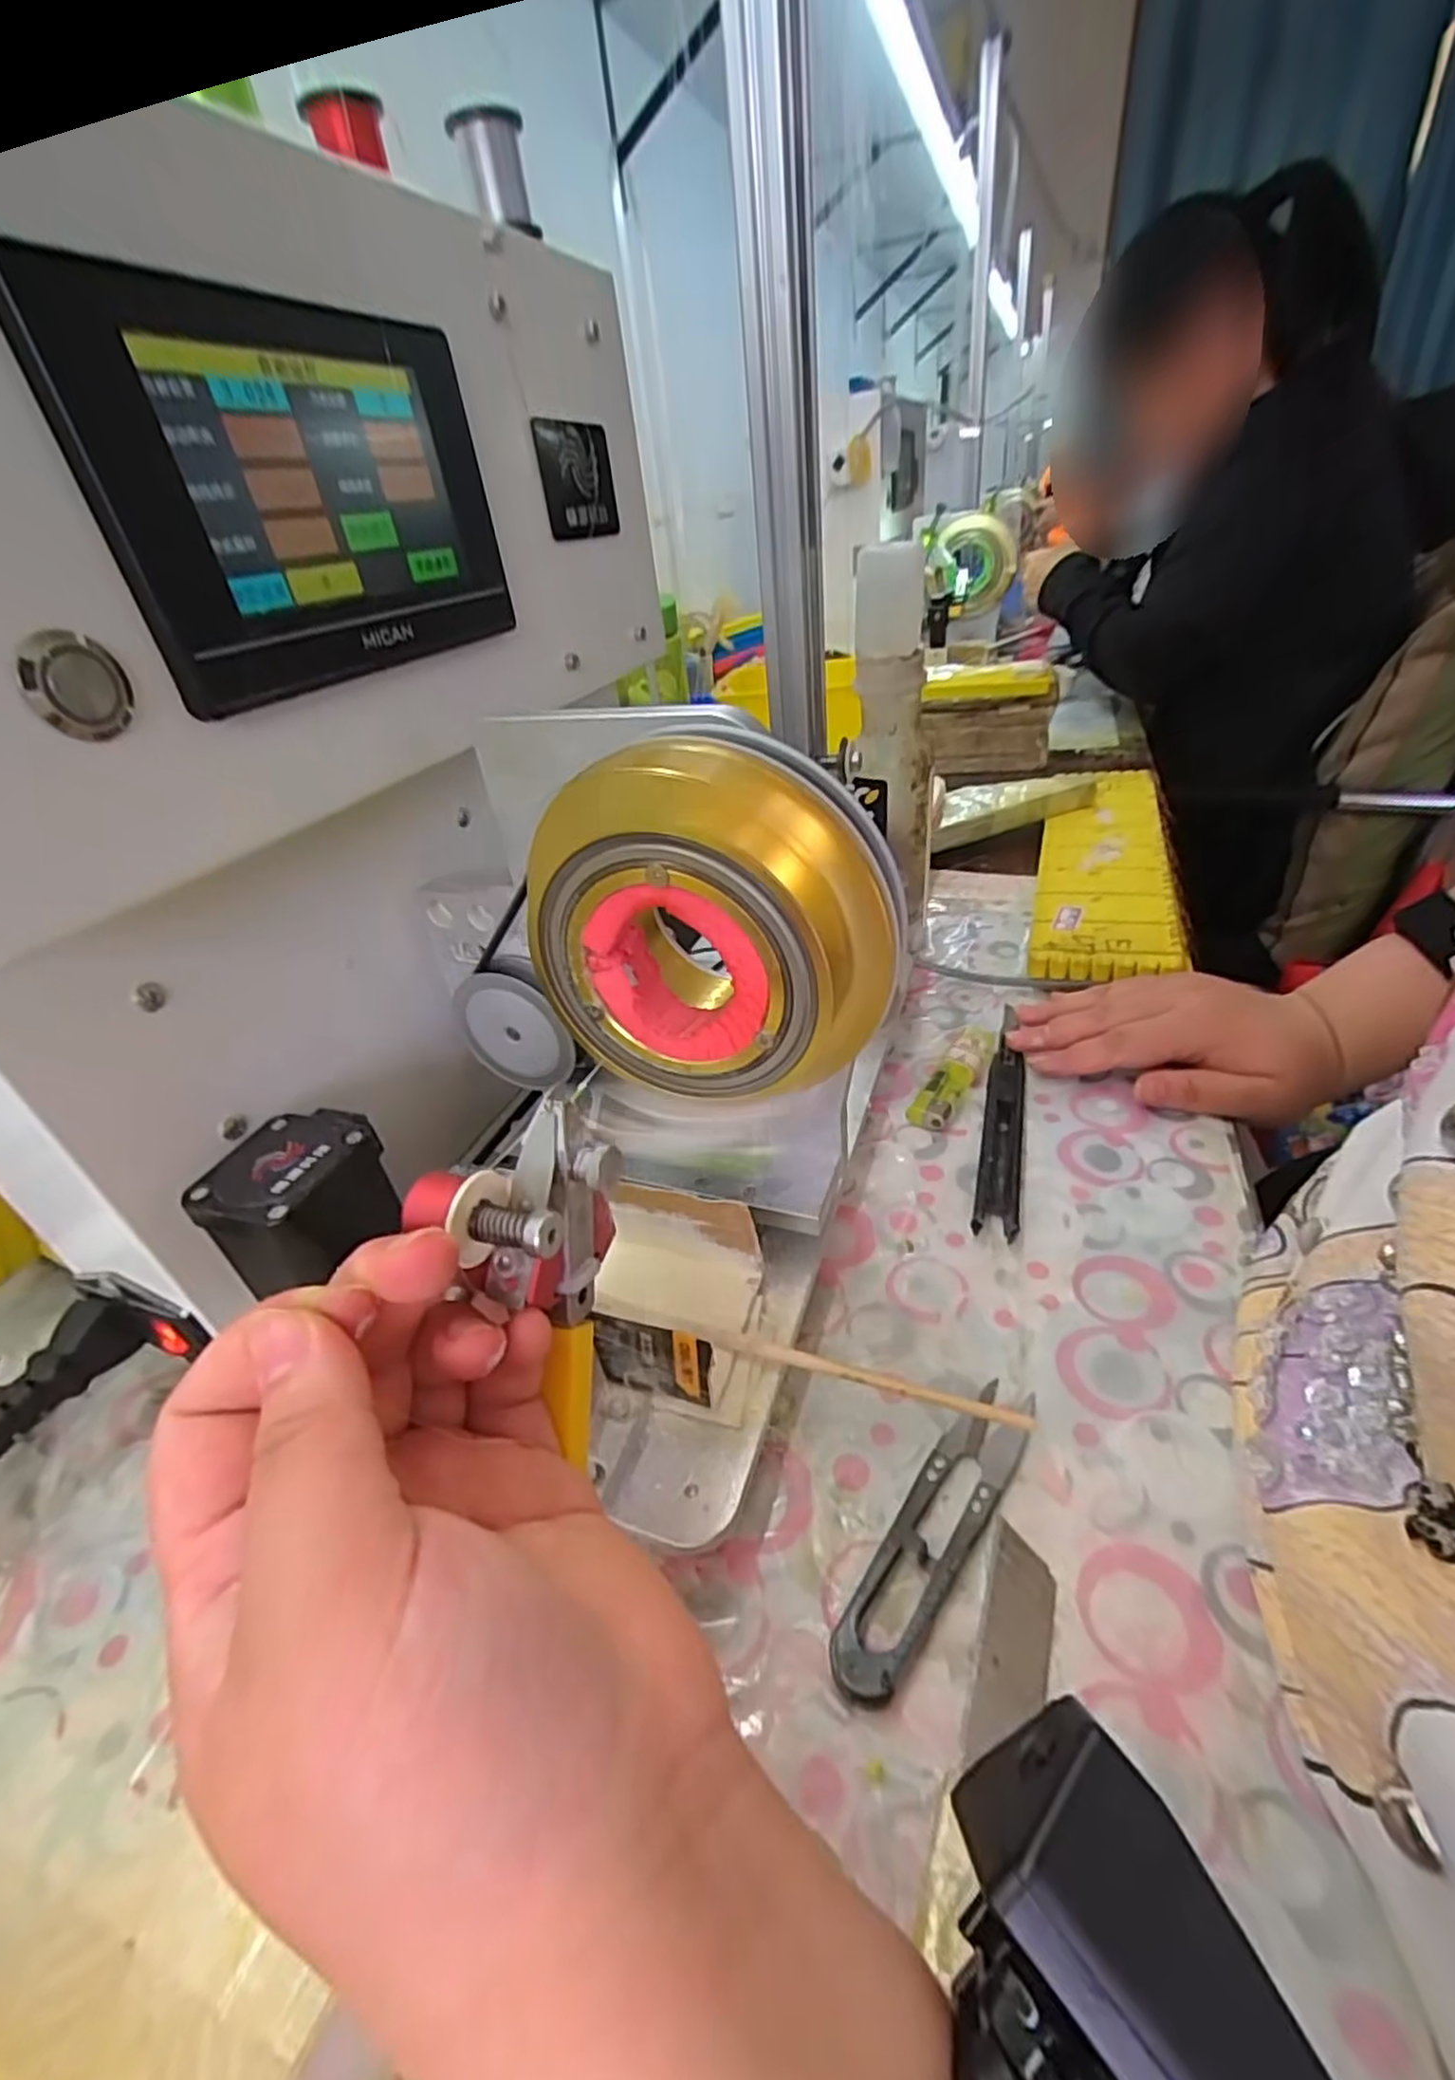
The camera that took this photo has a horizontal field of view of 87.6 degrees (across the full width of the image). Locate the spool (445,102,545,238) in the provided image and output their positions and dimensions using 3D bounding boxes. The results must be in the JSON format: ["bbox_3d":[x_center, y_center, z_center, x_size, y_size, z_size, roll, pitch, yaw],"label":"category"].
[{"bbox_3d":[-0.083,-0.306,0.269,0.023,0.032,0.024,-5,35,3],"label":"spool"}]

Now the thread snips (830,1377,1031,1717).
[{"bbox_3d":[0.064,0.143,0.226,0.022,0.011,0.103,22,44,35],"label":"thread snips"}]

